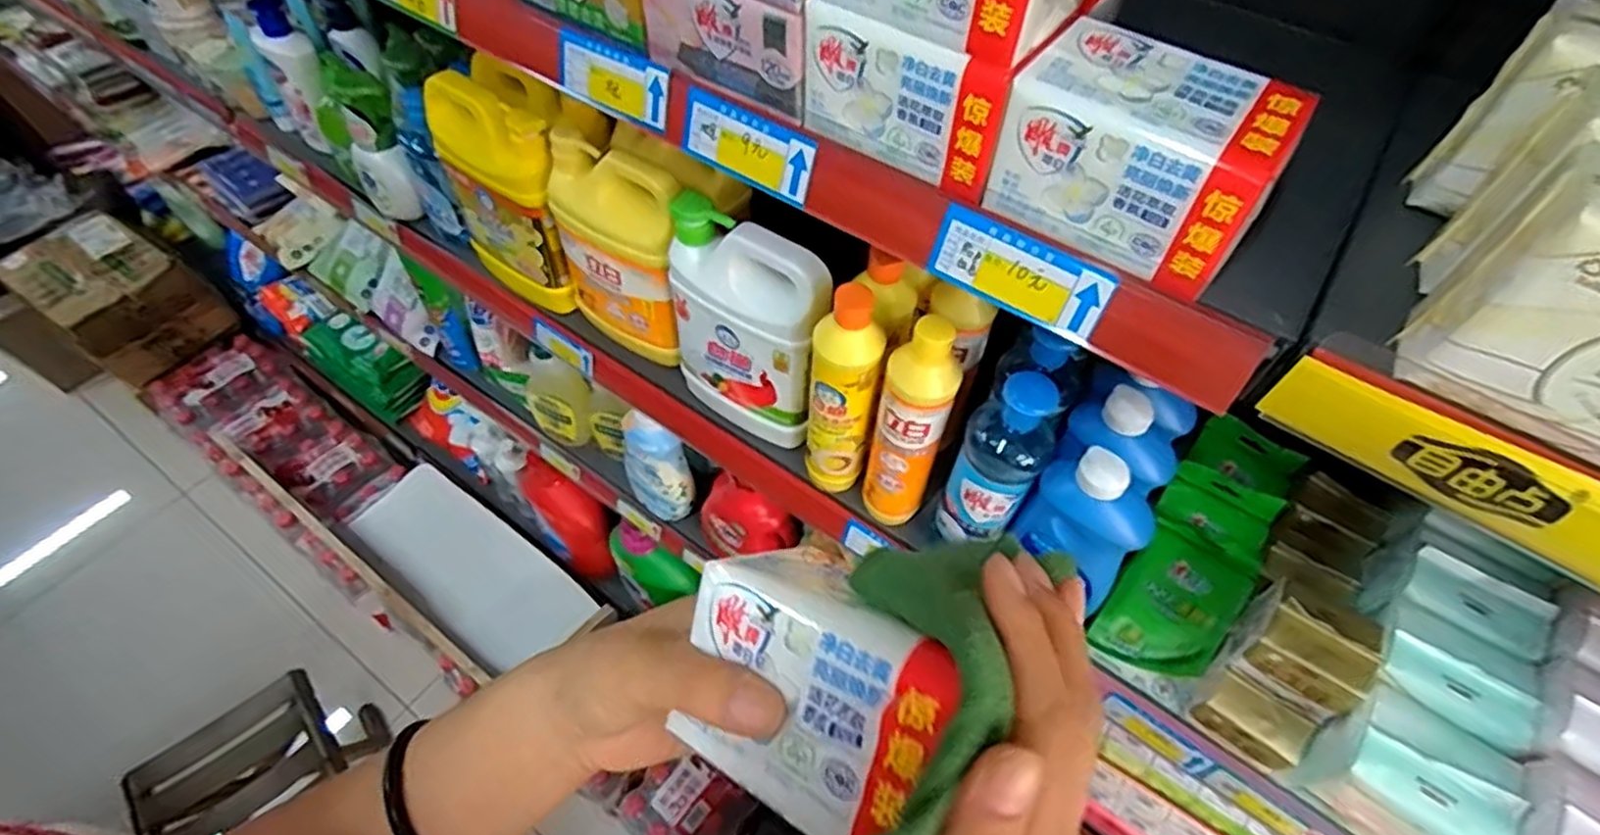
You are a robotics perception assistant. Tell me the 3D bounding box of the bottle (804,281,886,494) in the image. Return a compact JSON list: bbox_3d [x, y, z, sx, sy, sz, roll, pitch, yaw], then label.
[{"bbox_3d":[0.033,-0.016,0.598,0.052,0.221,0.047,7,56,3],"label":"bottle"}]

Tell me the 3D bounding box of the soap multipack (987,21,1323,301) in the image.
[{"bbox_3d":[0.150,-0.117,0.328,0.106,0.064,0.065,30,60,18],"label":"soap multipack"}]

